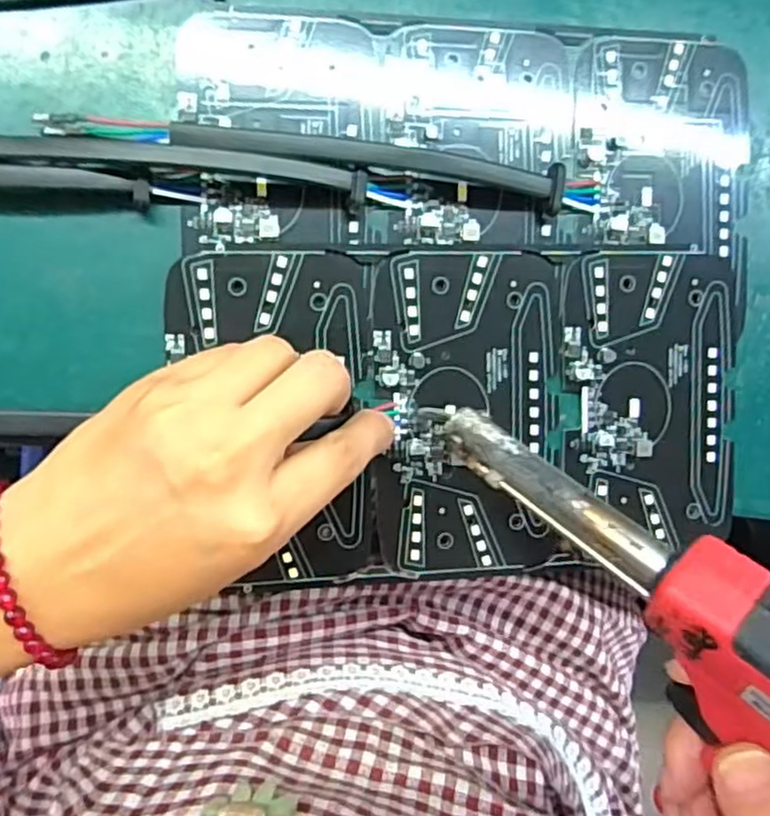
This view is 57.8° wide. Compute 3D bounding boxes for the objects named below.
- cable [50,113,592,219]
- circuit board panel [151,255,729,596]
[{"bbox_3d":[-0.016,-0.096,0.270,0.215,0.012,0.016,5,92,-8],"label":"cable"},{"bbox_3d":[0.038,0.002,0.287,0.230,0.005,0.129,-3,93,-8],"label":"circuit board panel"}]

